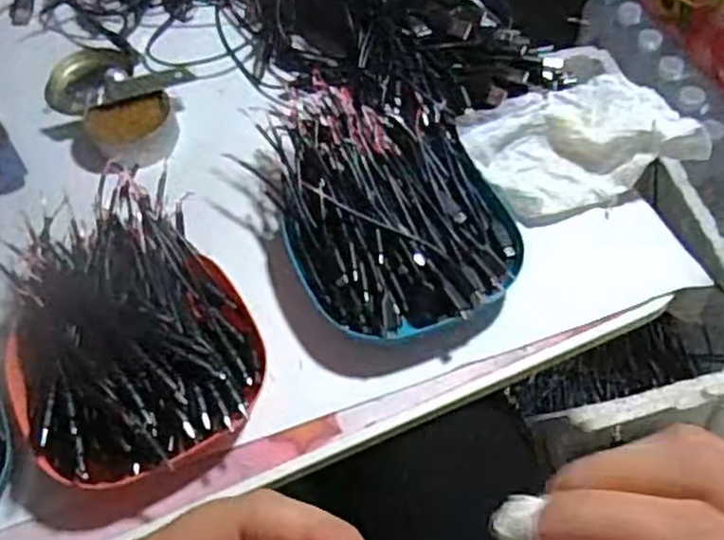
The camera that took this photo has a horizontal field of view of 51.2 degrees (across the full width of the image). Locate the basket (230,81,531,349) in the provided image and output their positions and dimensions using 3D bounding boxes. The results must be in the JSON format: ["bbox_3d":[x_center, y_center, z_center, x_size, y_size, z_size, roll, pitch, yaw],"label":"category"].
[{"bbox_3d":[0.014,-0.041,0.495,0.138,0.055,0.189,-23,60,-12],"label":"basket"}]

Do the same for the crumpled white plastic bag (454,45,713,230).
[{"bbox_3d":[0.144,-0.085,0.515,0.137,0.048,0.094,-23,60,-13],"label":"crumpled white plastic bag"}]

